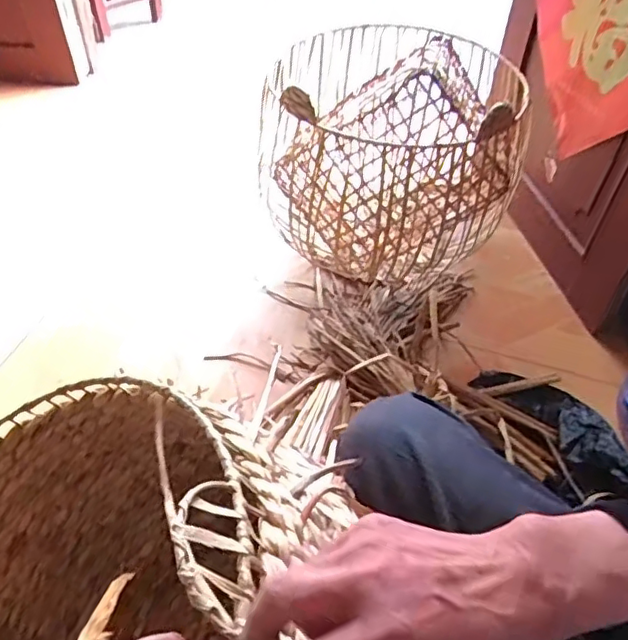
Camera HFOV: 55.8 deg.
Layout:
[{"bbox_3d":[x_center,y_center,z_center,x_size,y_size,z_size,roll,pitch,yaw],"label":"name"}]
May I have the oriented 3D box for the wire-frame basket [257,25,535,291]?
[{"bbox_3d":[0.168,-0.386,1.276,0.539,0.403,0.444,8,49,4],"label":"wire-frame basket"}]

